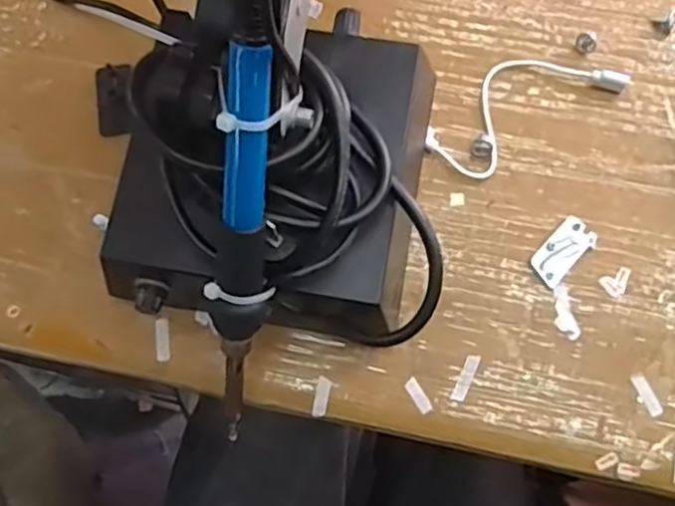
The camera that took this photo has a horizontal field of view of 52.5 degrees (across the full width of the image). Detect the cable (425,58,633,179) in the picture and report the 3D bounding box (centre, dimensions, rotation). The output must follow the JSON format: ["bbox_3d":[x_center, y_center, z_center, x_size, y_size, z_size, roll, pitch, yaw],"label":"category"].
[{"bbox_3d":[0.094,-0.078,0.353,0.107,0.008,0.047,-32,75,-7],"label":"cable"}]

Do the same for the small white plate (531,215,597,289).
[{"bbox_3d":[0.109,-0.001,0.332,0.034,0.004,0.019,-43,77,-10],"label":"small white plate"}]

